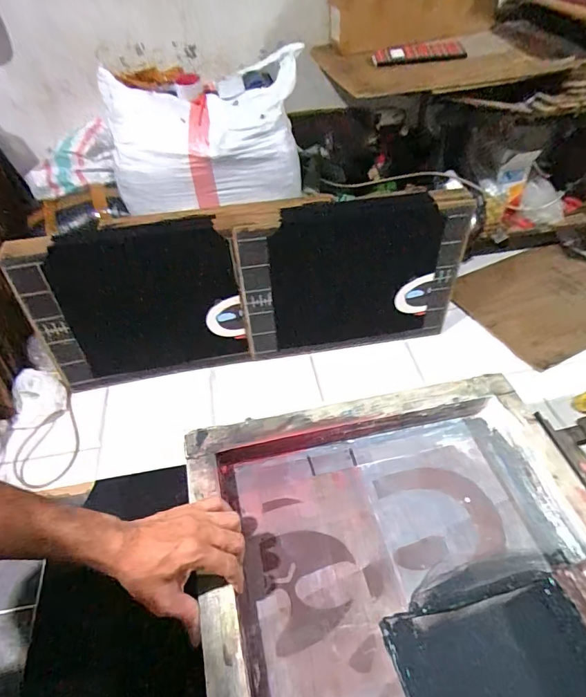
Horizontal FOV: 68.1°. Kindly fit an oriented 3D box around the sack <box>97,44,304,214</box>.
[{"bbox_3d":[-0.271,-0.662,1.399,0.618,0.371,0.299,-15,49,-12],"label":"sack"}]

